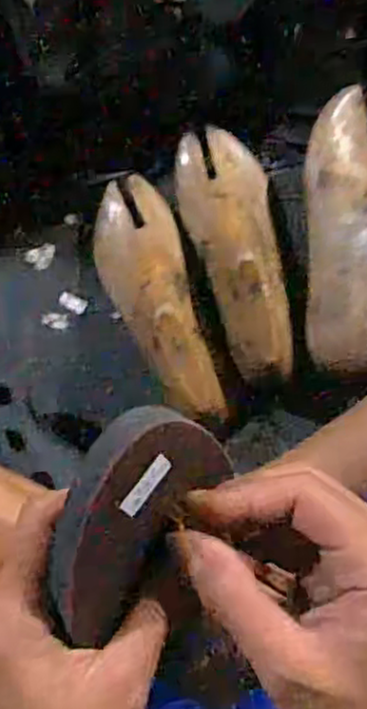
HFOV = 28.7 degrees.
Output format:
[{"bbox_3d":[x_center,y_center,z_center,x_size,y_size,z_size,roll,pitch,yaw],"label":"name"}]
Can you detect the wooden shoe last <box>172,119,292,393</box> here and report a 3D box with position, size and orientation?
[{"bbox_3d":[0.047,-0.083,0.580,0.071,0.060,0.214,-13,68,2],"label":"wooden shoe last"}]

